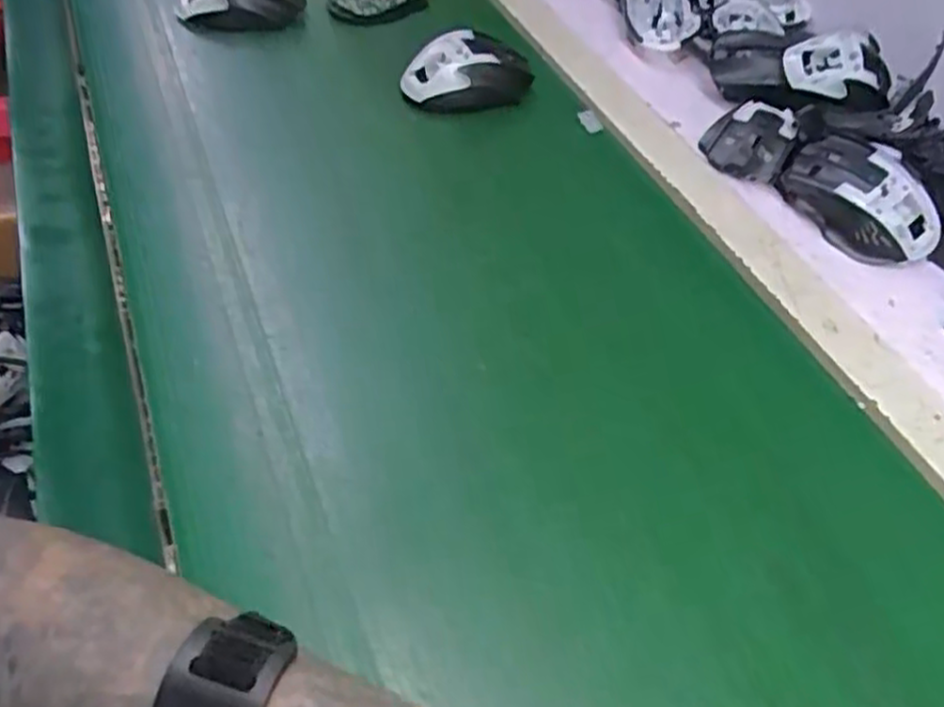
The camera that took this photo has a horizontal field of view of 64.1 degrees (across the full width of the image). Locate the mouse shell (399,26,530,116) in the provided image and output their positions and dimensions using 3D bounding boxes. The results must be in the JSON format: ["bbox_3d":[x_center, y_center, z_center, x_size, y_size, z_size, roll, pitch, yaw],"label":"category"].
[{"bbox_3d":[-0.003,-0.244,0.651,0.109,0.045,0.060,3,49,-5],"label":"mouse shell"}]

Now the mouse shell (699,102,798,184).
[{"bbox_3d":[0.228,-0.175,0.625,0.069,0.035,0.064,25,51,15],"label":"mouse shell"}]

